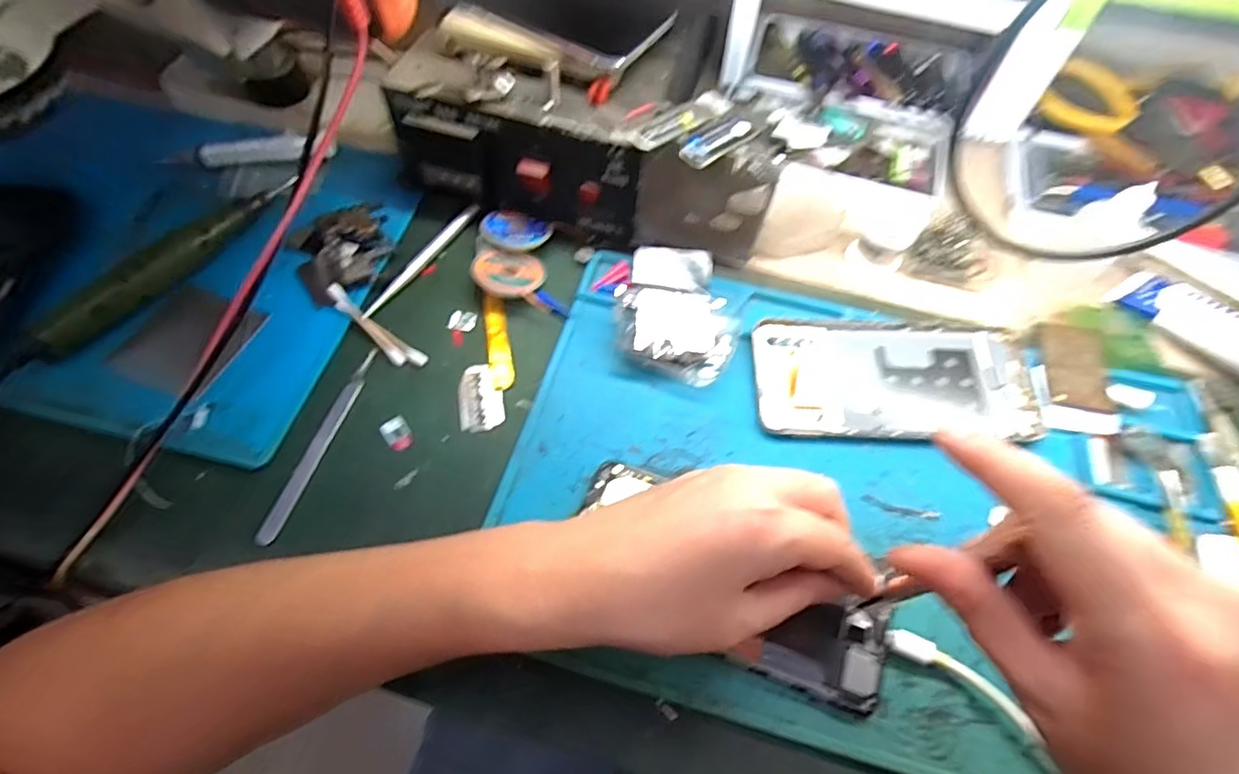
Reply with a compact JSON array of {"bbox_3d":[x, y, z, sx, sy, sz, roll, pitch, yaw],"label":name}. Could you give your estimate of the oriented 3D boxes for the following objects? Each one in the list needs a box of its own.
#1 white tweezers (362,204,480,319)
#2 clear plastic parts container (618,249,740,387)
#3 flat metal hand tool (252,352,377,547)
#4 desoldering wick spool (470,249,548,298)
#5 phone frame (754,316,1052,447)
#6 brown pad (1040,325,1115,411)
[{"bbox_3d":[-0.132,-0.086,0.387,0.010,0.006,0.112,28,63,14],"label":"white tweezers"},{"bbox_3d":[0.036,-0.045,0.352,0.072,0.026,0.077,16,61,7],"label":"clear plastic parts container"},{"bbox_3d":[-0.164,0.028,0.317,0.011,0.004,0.118,12,61,5],"label":"flat metal hand tool"},{"bbox_3d":[-0.071,-0.072,0.371,0.044,0.015,0.038,7,60,2],"label":"desoldering wick spool"},{"bbox_3d":[0.164,-0.005,0.343,0.161,0.010,0.074,3,60,0],"label":"phone frame"},{"bbox_3d":[0.280,-0.013,0.354,0.036,0.005,0.061,12,61,5],"label":"brown pad"}]

